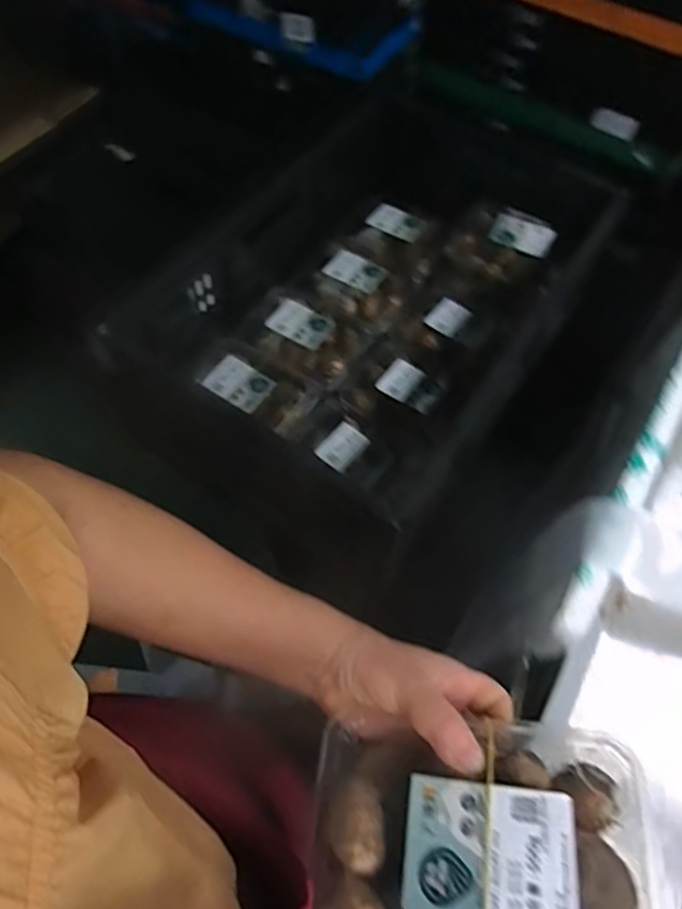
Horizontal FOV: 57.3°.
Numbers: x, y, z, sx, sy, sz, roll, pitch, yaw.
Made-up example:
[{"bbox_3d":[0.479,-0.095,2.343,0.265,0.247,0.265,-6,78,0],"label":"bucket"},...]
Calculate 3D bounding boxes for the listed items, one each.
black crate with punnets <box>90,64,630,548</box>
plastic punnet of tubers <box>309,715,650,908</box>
[{"bbox_3d":[0.079,-0.229,0.837,0.393,0.174,0.626,31,63,14],"label":"black crate with punnets"},{"bbox_3d":[0.065,0.217,0.328,0.153,0.070,0.118,-5,50,12],"label":"plastic punnet of tubers"}]

